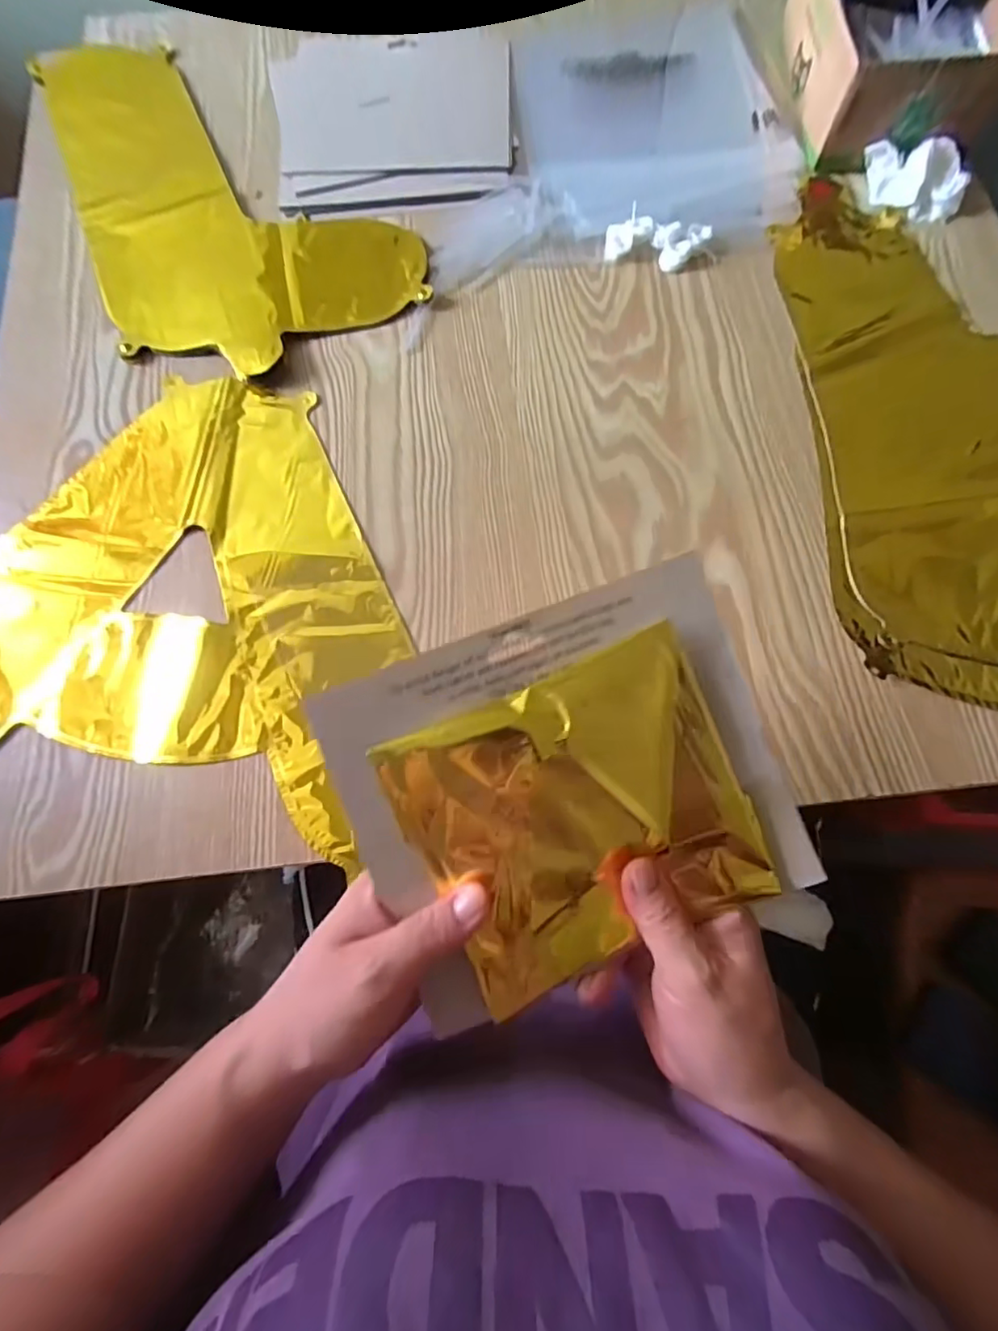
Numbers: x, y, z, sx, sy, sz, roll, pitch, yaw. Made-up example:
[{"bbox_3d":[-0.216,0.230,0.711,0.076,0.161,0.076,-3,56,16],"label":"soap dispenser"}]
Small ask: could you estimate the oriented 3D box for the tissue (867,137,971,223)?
[{"bbox_3d":[0.325,-0.381,0.445,0.072,0.027,0.042,13,74,6],"label":"tissue"}]

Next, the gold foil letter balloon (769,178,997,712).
[{"bbox_3d":[0.323,-0.164,0.388,0.209,0.014,0.423,-1,73,2],"label":"gold foil letter balloon"}]

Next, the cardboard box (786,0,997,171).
[{"bbox_3d":[0.314,-0.493,0.455,0.136,0.067,0.186,1,73,3],"label":"cardboard box"}]

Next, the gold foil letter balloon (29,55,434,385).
[{"bbox_3d":[-0.254,-0.416,0.494,0.230,0.011,0.426,-29,74,-7],"label":"gold foil letter balloon"}]

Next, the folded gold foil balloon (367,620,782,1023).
[{"bbox_3d":[0.038,0.070,0.258,0.143,0.017,0.132,-23,99,-3],"label":"folded gold foil balloon"}]

